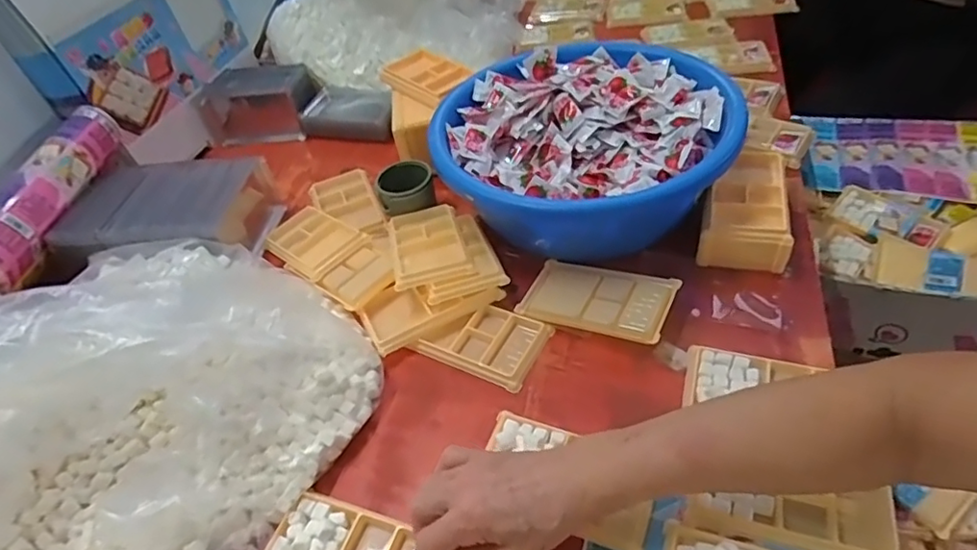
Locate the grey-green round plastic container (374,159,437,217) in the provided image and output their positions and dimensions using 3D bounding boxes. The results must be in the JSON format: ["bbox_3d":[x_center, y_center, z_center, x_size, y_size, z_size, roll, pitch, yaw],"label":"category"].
[{"bbox_3d":[-0.096,-0.101,0.682,0.066,0.033,0.066,-5,44,5],"label":"grey-green round plastic container"}]

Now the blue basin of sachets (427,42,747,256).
[{"bbox_3d":[0.106,-0.132,0.651,0.317,0.113,0.287,-10,45,1],"label":"blue basin of sachets"}]

